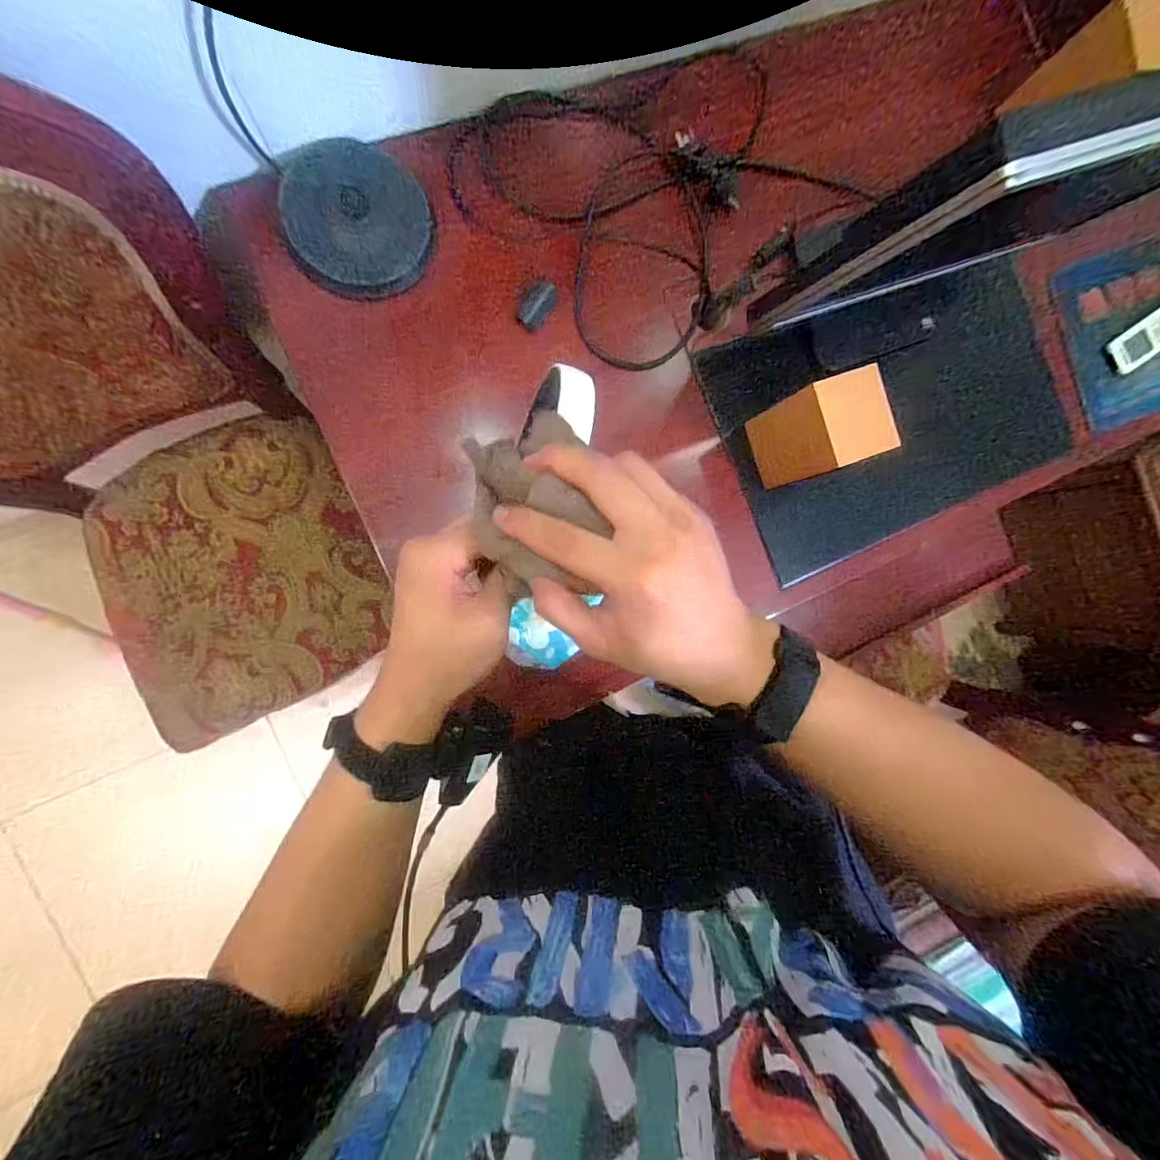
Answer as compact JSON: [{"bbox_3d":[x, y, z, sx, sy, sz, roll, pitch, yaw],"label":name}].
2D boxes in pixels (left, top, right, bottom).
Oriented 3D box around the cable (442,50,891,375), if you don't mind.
[{"bbox_3d":[0.083,-0.464,0.609,0.369,0.042,0.338,-39,100,1],"label":"cable"}]

